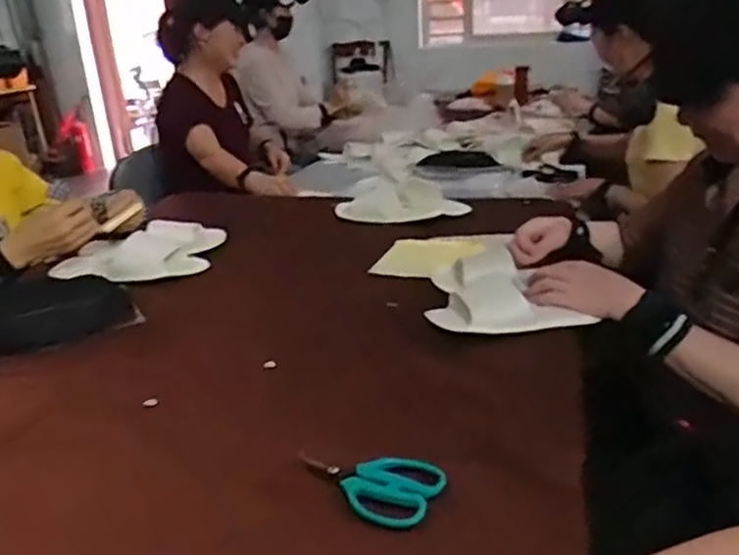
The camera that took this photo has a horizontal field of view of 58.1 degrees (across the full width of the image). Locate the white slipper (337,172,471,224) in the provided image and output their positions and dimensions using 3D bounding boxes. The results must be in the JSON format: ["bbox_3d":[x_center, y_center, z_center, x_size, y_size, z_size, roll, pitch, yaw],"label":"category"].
[{"bbox_3d":[0.073,-0.165,1.392,0.276,0.075,0.105,2,22,11],"label":"white slipper"}]

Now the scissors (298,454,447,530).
[{"bbox_3d":[-0.006,0.184,0.604,0.136,0.012,0.075,9,25,27],"label":"scissors"}]

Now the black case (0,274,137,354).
[{"bbox_3d":[-0.484,0.047,0.954,0.268,0.089,0.063,-16,25,-28],"label":"black case"}]

